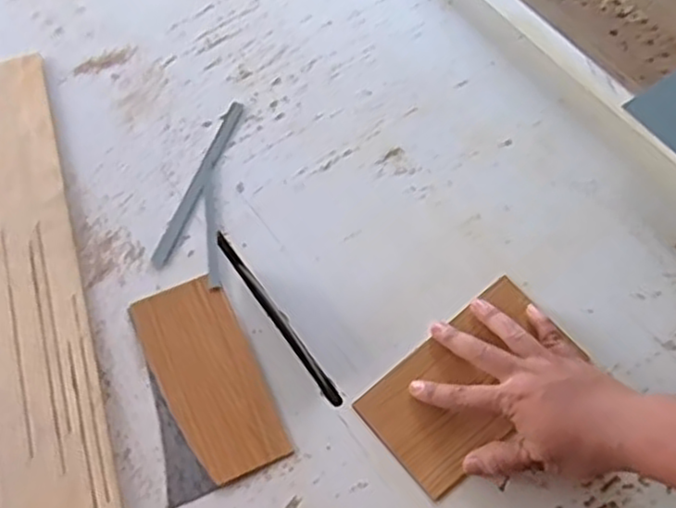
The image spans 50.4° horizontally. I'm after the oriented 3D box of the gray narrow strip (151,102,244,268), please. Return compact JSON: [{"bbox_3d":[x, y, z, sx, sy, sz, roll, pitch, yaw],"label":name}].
[{"bbox_3d":[-0.141,-0.075,0.730,0.017,0.004,0.197,17,67,11],"label":"gray narrow strip"}]

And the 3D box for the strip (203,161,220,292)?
[{"bbox_3d":[-0.124,-0.032,0.702,0.013,0.004,0.143,-7,64,-1],"label":"strip"}]

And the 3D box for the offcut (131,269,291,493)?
[{"bbox_3d":[-0.114,0.107,0.631,0.083,0.006,0.182,-25,66,-9],"label":"offcut"}]

